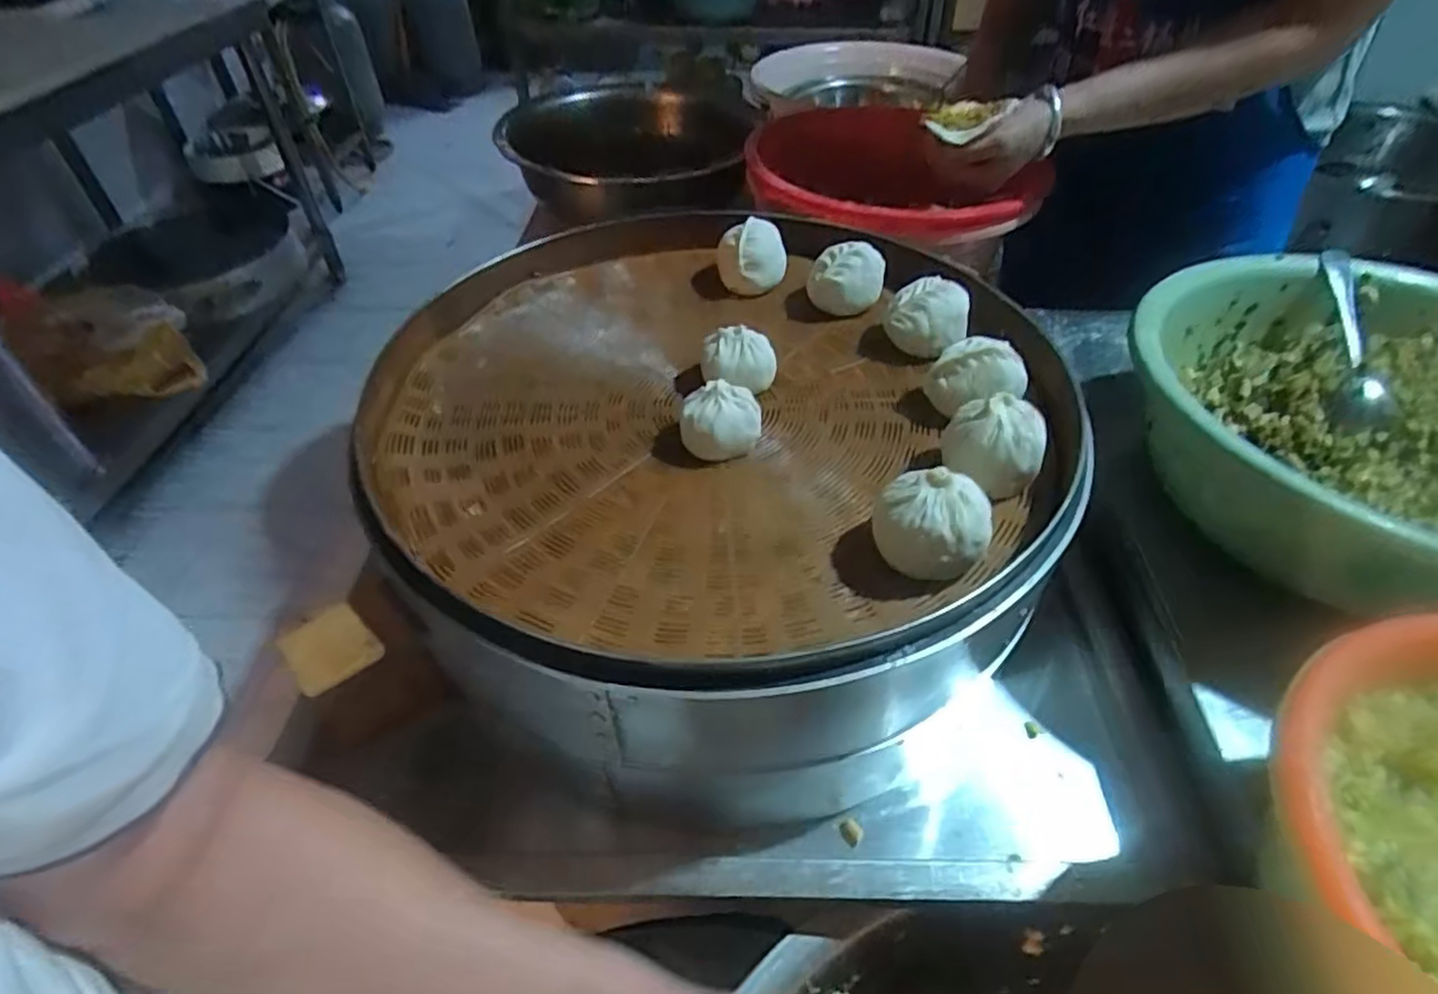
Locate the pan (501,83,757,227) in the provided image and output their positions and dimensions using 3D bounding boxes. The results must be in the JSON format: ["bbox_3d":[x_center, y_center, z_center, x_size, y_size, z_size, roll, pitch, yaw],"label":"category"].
[{"bbox_3d":[-0.119,-0.473,0.969,0.306,0.081,0.387,0,45,1],"label":"pan"}]

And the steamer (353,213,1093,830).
[{"bbox_3d":[-0.015,-0.018,0.560,0.456,0.194,0.485,-1,45,1],"label":"steamer"}]

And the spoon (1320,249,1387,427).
[{"bbox_3d":[0.514,-0.127,0.587,0.033,0.026,0.179,10,63,11],"label":"spoon"}]

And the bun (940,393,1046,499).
[{"bbox_3d":[0.175,-0.028,0.464,0.059,0.059,0.052,18,48,19],"label":"bun"}]

